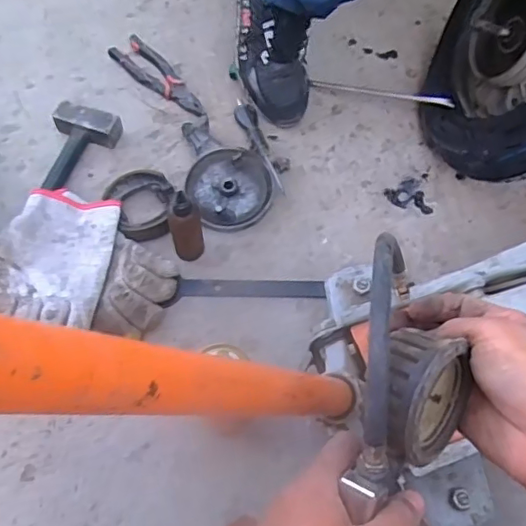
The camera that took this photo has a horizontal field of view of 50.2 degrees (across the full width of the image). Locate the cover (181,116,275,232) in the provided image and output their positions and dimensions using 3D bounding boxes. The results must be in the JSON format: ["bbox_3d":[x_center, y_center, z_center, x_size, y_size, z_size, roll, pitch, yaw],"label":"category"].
[{"bbox_3d":[-0.056,-0.130,0.803,0.112,0.027,0.174,-22,71,-11],"label":"cover"}]

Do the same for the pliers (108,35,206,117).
[{"bbox_3d":[-0.157,-0.289,0.868,0.182,0.021,0.059,41,72,13],"label":"pliers"}]

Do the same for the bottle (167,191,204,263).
[{"bbox_3d":[-0.095,-0.042,0.704,0.039,0.130,0.031,-10,66,-6],"label":"bottle"}]

